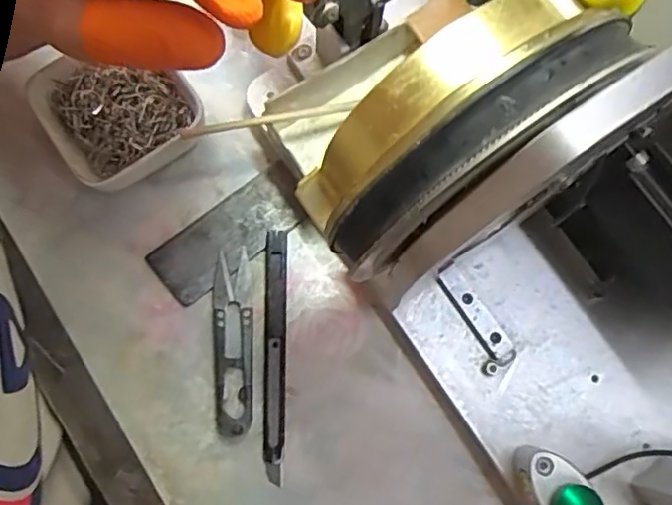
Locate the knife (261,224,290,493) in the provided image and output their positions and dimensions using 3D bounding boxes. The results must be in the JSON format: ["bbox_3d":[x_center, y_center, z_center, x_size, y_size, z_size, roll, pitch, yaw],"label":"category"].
[{"bbox_3d":[-0.034,0.056,0.340,0.014,0.008,0.136,0,76,-2],"label":"knife"}]

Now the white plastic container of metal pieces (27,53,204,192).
[{"bbox_3d":[-0.128,-0.082,0.358,0.077,0.030,0.079,-40,81,-10],"label":"white plastic container of metal pieces"}]

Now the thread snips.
[{"bbox_3d":[-0.057,0.050,0.340,0.021,0.008,0.101,-4,76,-3],"label":"thread snips"}]

